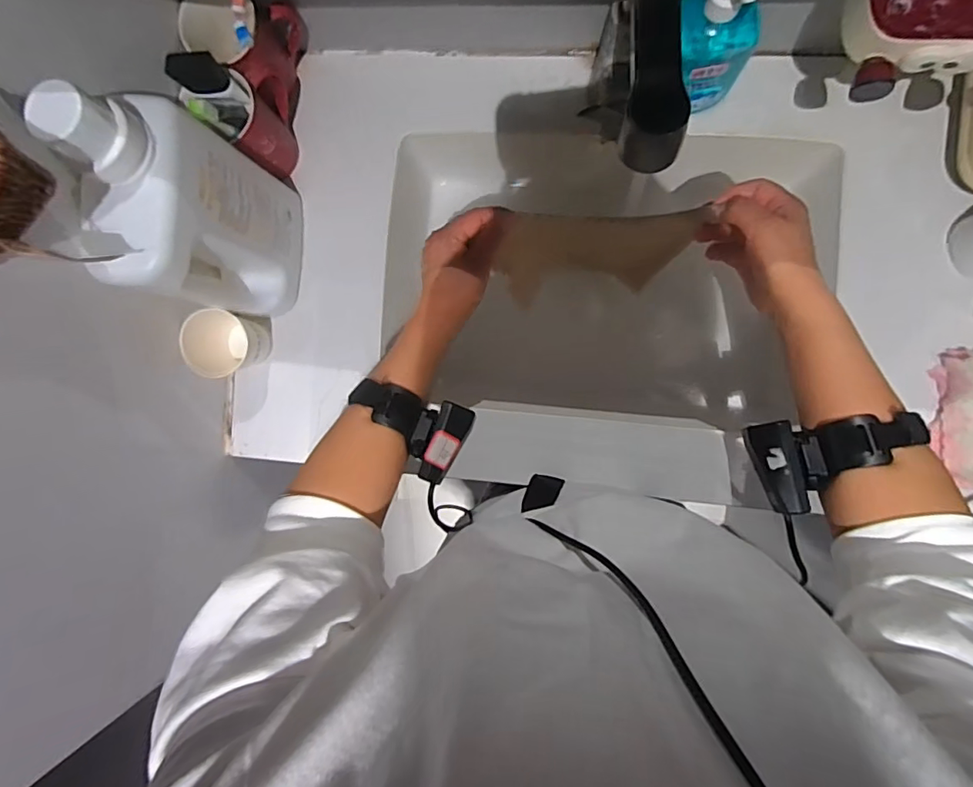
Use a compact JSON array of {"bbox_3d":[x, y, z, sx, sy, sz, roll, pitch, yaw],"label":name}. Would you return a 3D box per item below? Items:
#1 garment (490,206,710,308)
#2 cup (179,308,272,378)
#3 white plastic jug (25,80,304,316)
[{"bbox_3d":[0.108,-0.136,0.539,0.180,0.144,0.025,-2,69,3],"label":"garment"},{"bbox_3d":[-0.294,-0.055,0.601,0.065,0.101,0.073,8,92,6],"label":"cup"},{"bbox_3d":[-0.285,-0.173,0.508,0.094,0.290,0.158,12,93,6],"label":"white plastic jug"}]

